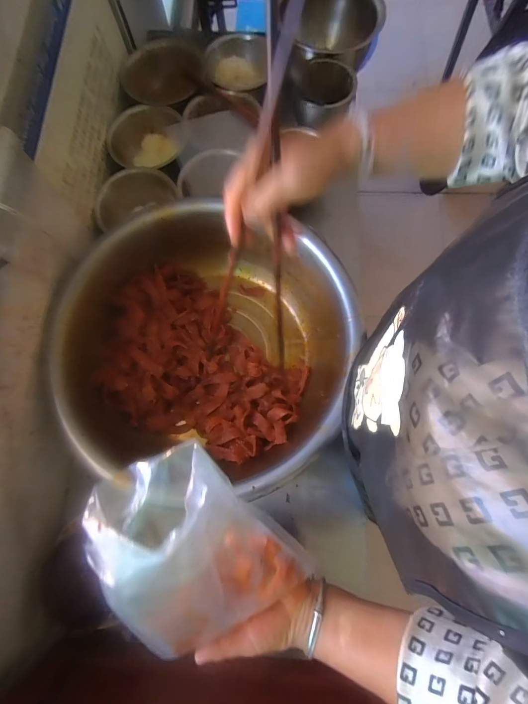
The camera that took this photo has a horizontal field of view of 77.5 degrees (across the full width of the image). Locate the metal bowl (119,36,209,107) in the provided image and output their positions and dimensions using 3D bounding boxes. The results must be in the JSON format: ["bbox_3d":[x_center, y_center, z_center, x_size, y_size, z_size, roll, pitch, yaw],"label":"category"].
[{"bbox_3d":[-0.263,-0.735,0.899,0.226,0.085,0.226,0,76,2],"label":"metal bowl"}]

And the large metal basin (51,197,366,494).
[{"bbox_3d":[-0.113,-0.020,0.662,0.547,0.175,0.521,5,76,3],"label":"large metal basin"}]

